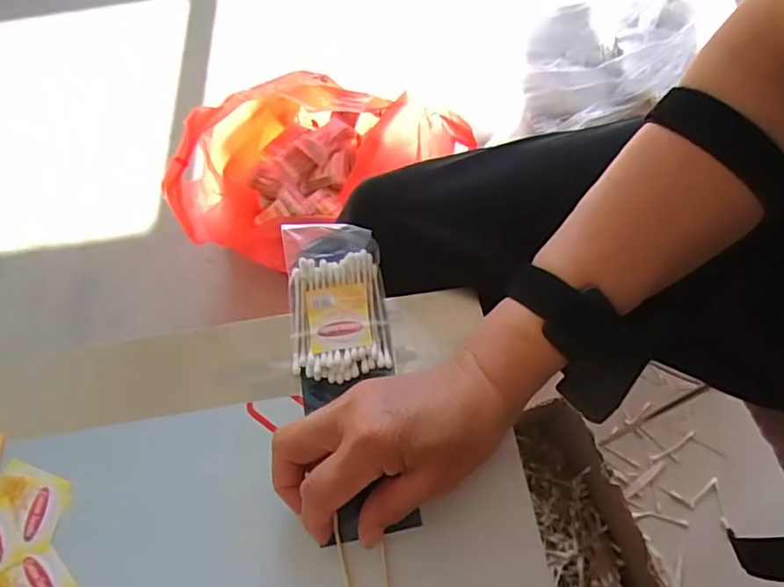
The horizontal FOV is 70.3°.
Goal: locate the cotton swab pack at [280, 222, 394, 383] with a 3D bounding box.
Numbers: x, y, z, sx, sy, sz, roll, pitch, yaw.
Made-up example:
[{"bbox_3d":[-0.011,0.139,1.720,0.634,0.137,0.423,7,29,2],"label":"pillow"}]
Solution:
[{"bbox_3d":[-0.037,0.001,0.372,0.062,0.019,0.110,-9,64,-2],"label":"cotton swab pack"}]

